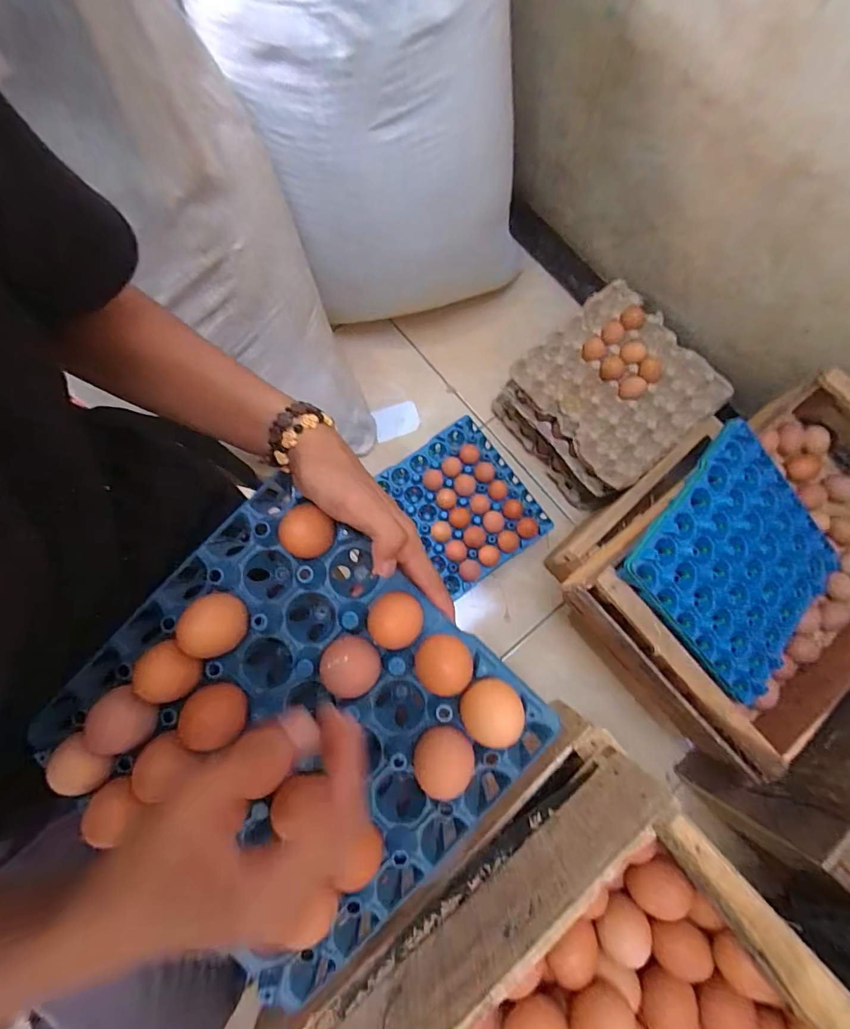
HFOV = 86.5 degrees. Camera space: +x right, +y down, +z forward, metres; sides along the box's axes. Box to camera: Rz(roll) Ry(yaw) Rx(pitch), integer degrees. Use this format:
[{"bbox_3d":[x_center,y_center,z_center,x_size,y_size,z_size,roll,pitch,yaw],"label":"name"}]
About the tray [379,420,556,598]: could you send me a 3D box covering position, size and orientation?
[{"bbox_3d":[0.079,-0.025,0.898,0.235,0.057,0.284,-33,81,-6],"label":"tray"}]

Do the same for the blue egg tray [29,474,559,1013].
[{"bbox_3d":[-0.098,0.155,0.326,0.286,0.071,0.273,43,82,7],"label":"blue egg tray"}]

